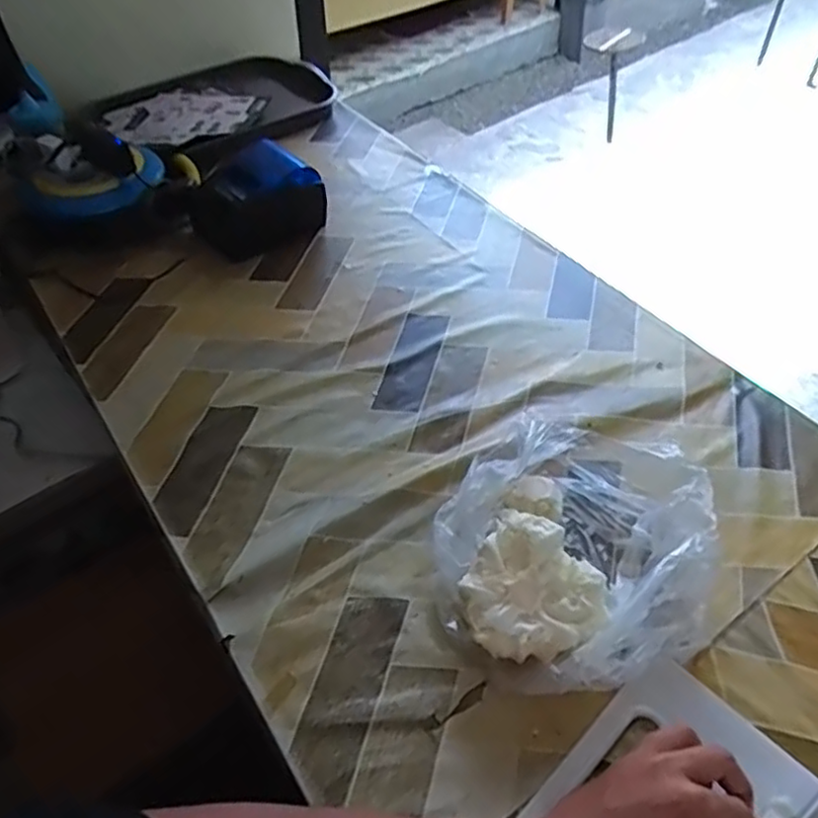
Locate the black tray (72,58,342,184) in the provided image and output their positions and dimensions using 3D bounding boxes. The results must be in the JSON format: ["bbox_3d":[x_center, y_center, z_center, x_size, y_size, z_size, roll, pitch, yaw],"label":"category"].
[{"bbox_3d":[-0.320,-0.507,1.108,0.295,0.041,0.358,34,55,26],"label":"black tray"}]

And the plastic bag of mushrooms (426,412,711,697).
[{"bbox_3d":[0.137,0.103,0.557,0.212,0.066,0.246,9,48,6],"label":"plastic bag of mushrooms"}]

